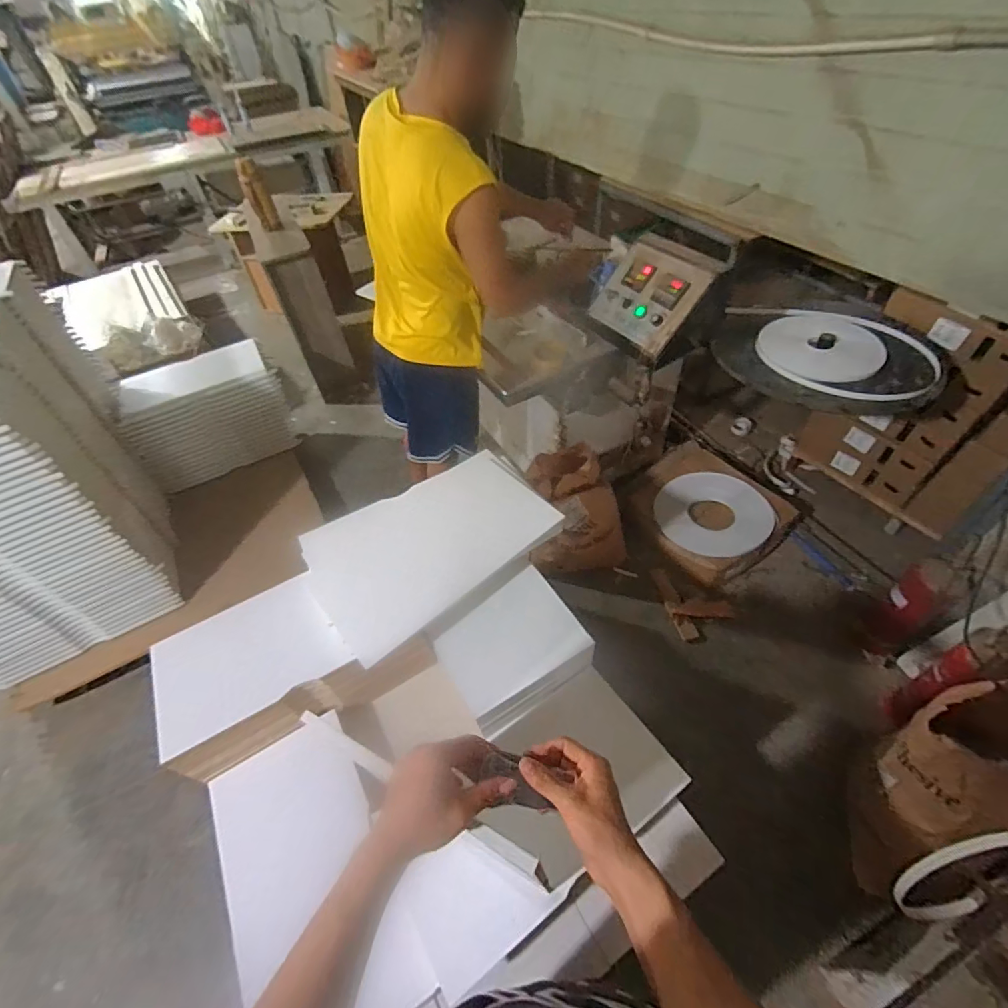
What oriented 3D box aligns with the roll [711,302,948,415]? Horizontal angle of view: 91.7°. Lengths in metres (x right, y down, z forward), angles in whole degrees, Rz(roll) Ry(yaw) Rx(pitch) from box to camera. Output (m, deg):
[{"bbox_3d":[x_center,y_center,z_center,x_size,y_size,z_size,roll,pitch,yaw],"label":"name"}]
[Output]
[{"bbox_3d":[0.901,-0.434,1.385,0.539,0.087,0.495,-3,48,3],"label":"roll"}]

